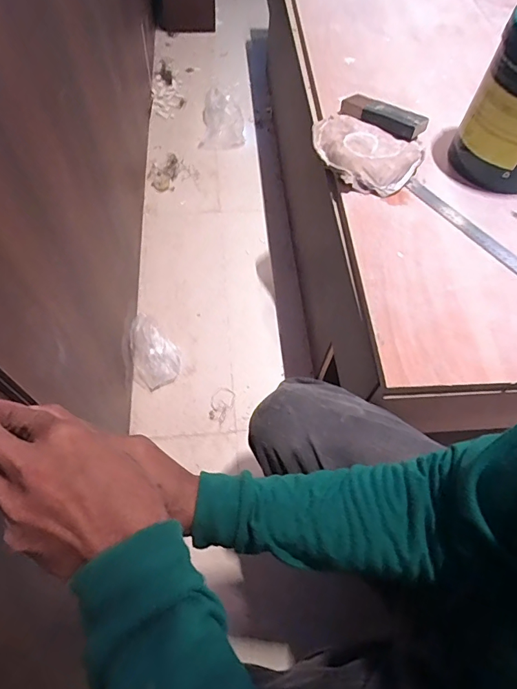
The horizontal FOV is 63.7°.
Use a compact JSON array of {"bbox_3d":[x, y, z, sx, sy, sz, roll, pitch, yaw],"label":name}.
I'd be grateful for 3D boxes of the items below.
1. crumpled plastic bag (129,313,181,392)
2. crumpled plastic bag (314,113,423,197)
[{"bbox_3d":[-0.213,0.017,0.866,0.094,0.061,0.145,-7,60,-7],"label":"crumpled plastic bag"},{"bbox_3d":[0.176,-0.332,0.710,0.192,0.031,0.166,30,63,14],"label":"crumpled plastic bag"}]

